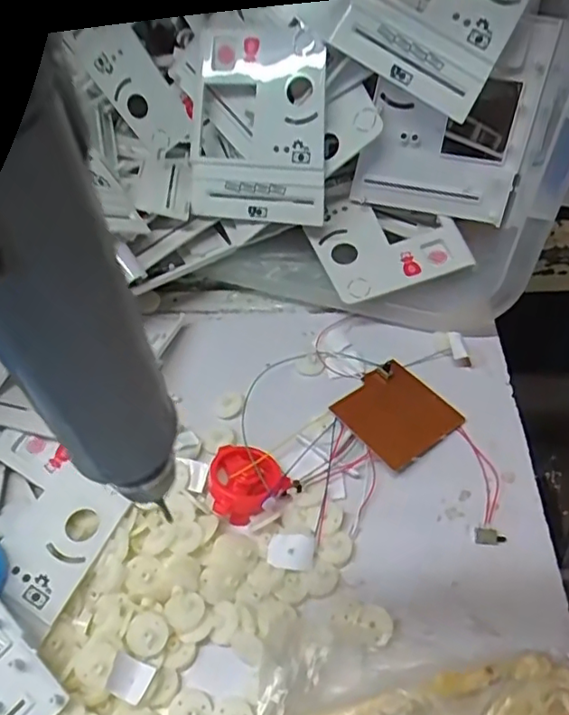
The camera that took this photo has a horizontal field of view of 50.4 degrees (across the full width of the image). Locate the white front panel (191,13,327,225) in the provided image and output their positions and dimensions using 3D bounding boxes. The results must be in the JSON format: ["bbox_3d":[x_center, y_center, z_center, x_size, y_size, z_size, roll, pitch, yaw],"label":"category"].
[{"bbox_3d":[-0.022,-0.182,0.474,0.114,0.144,0.011,9,16,21],"label":"white front panel"}]

